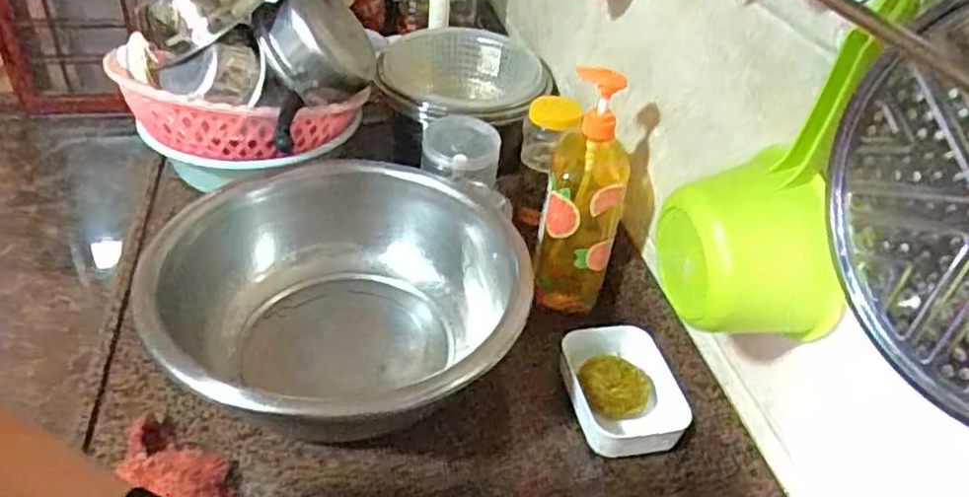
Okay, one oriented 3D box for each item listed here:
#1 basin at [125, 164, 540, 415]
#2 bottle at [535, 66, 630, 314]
[{"bbox_3d":[-0.152,0.061,0.749,0.349,0.132,0.367,0,39,-7],"label":"basin"},{"bbox_3d":[0.116,-0.067,0.812,0.093,0.277,0.108,11,39,6],"label":"bottle"}]

